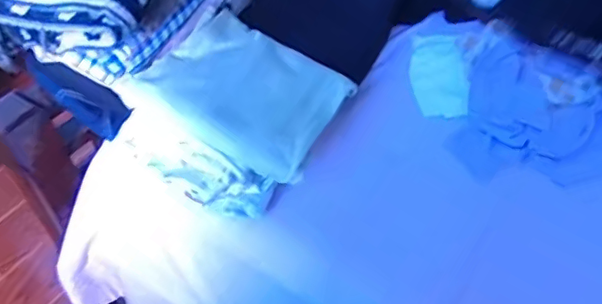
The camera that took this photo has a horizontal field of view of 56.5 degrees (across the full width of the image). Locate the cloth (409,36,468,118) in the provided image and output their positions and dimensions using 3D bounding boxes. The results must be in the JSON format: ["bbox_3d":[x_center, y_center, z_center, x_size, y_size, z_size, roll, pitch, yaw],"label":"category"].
[{"bbox_3d":[0.197,-0.115,0.806,0.077,0.014,0.162,3,45,4],"label":"cloth"}]

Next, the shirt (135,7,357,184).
[{"bbox_3d":[-0.058,-0.073,0.662,0.197,0.027,0.184,30,50,6],"label":"shirt"}]

